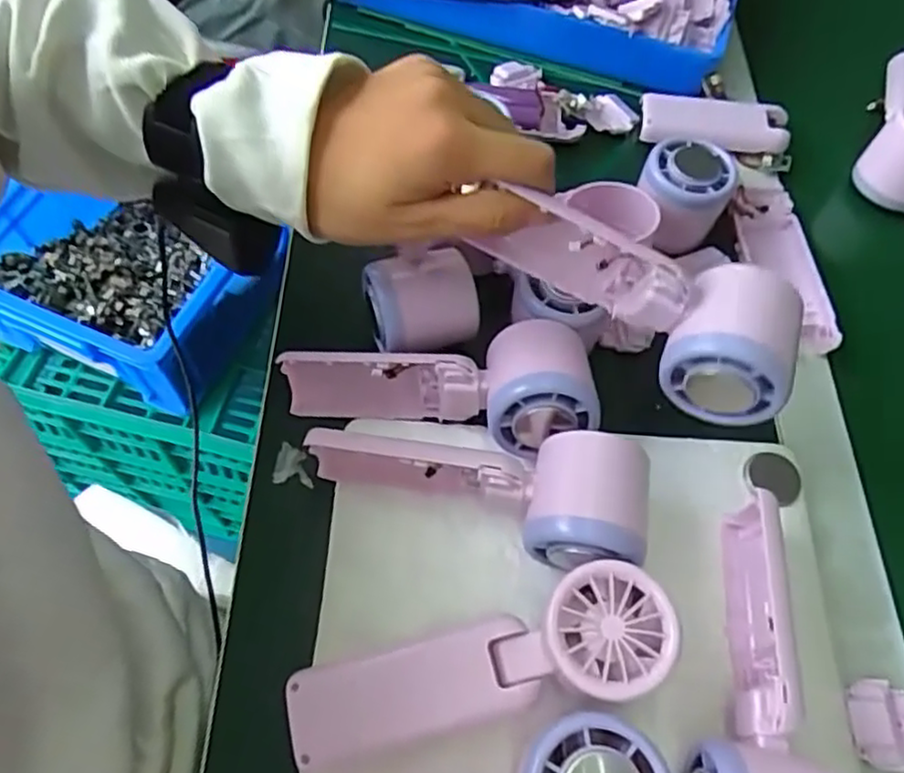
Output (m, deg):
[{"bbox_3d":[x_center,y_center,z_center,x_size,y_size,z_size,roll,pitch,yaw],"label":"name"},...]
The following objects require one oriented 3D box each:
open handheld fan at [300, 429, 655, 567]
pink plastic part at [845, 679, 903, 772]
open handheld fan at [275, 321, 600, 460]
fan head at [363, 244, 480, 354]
[{"bbox_3d":[0.009,0.048,0.337,0.161,0.056,0.059,11,62,2],"label":"open handheld fan"},{"bbox_3d":[0.207,0.161,0.329,0.034,0.009,0.037,8,62,0],"label":"pink plastic part"},{"bbox_3d":[-0.007,-0.003,0.369,0.162,0.047,0.061,1,61,11],"label":"open handheld fan"},{"bbox_3d":[-0.017,-0.047,0.387,0.057,0.041,0.040,-13,64,-11],"label":"fan head"}]

